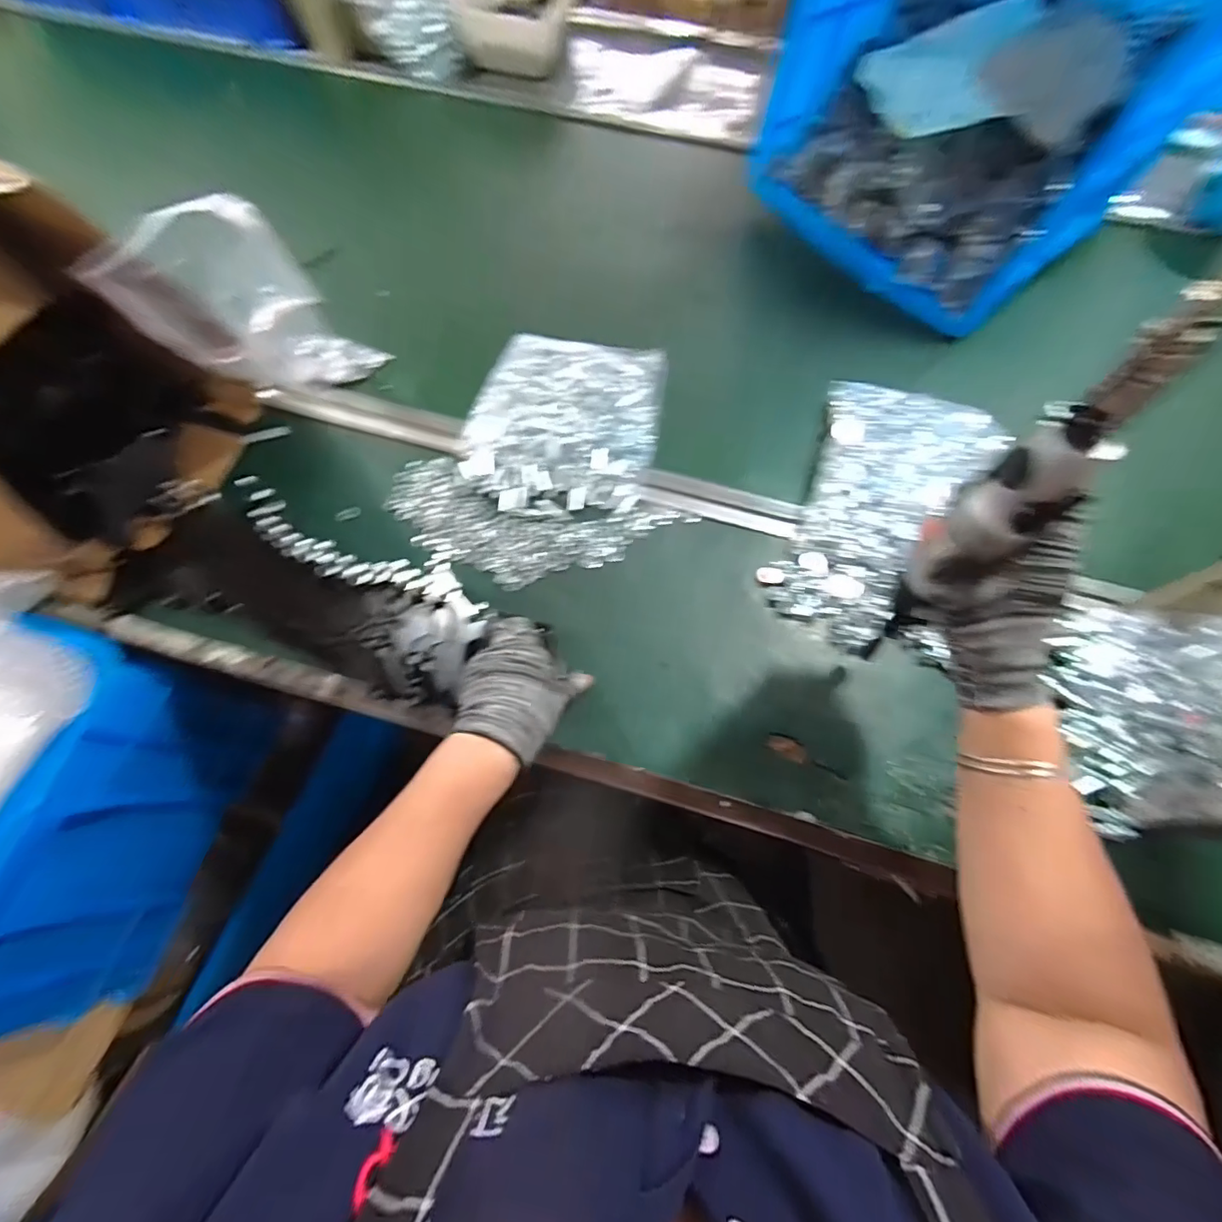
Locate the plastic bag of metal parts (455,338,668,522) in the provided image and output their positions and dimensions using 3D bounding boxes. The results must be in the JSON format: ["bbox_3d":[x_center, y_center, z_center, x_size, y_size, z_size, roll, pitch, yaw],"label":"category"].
[{"bbox_3d":[-0.049,-0.206,0.574,0.196,0.031,0.219,10,69,4],"label":"plastic bag of metal parts"}]

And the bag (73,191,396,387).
[{"bbox_3d":[-0.325,-0.275,0.505,0.101,0.262,0.120,23,98,8],"label":"bag"}]

